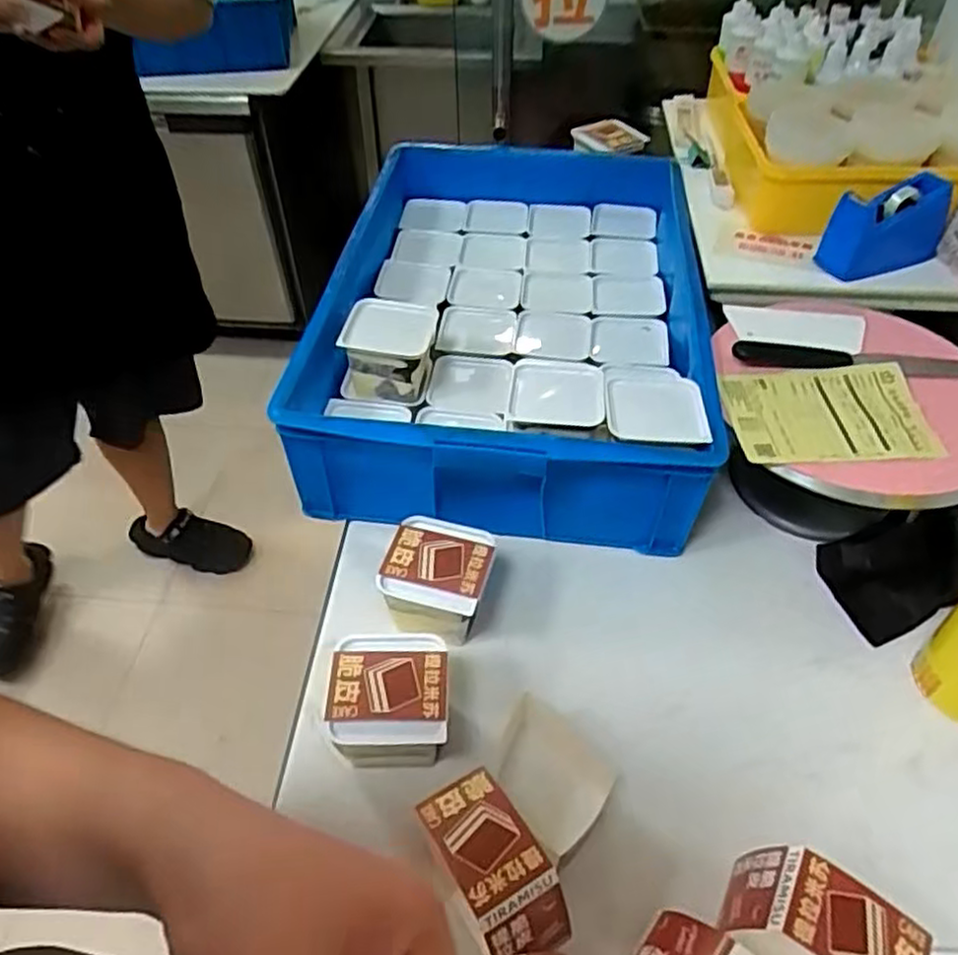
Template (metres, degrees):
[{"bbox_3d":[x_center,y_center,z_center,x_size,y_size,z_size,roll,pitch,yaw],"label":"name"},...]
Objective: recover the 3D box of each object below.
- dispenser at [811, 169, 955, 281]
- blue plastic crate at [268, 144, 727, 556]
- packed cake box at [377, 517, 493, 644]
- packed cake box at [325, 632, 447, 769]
[{"bbox_3d":[0.478,-0.288,0.838,0.140,0.091,0.052,-14,48,-11],"label":"dispenser"},{"bbox_3d":[0.052,-0.214,0.920,0.423,0.159,0.664,3,47,7],"label":"blue plastic crate"},{"bbox_3d":[-0.037,0.097,0.681,0.095,0.069,0.101,8,48,9],"label":"packed cake box"},{"bbox_3d":[-0.072,0.189,0.598,0.092,0.077,0.094,-3,47,0],"label":"packed cake box"}]

